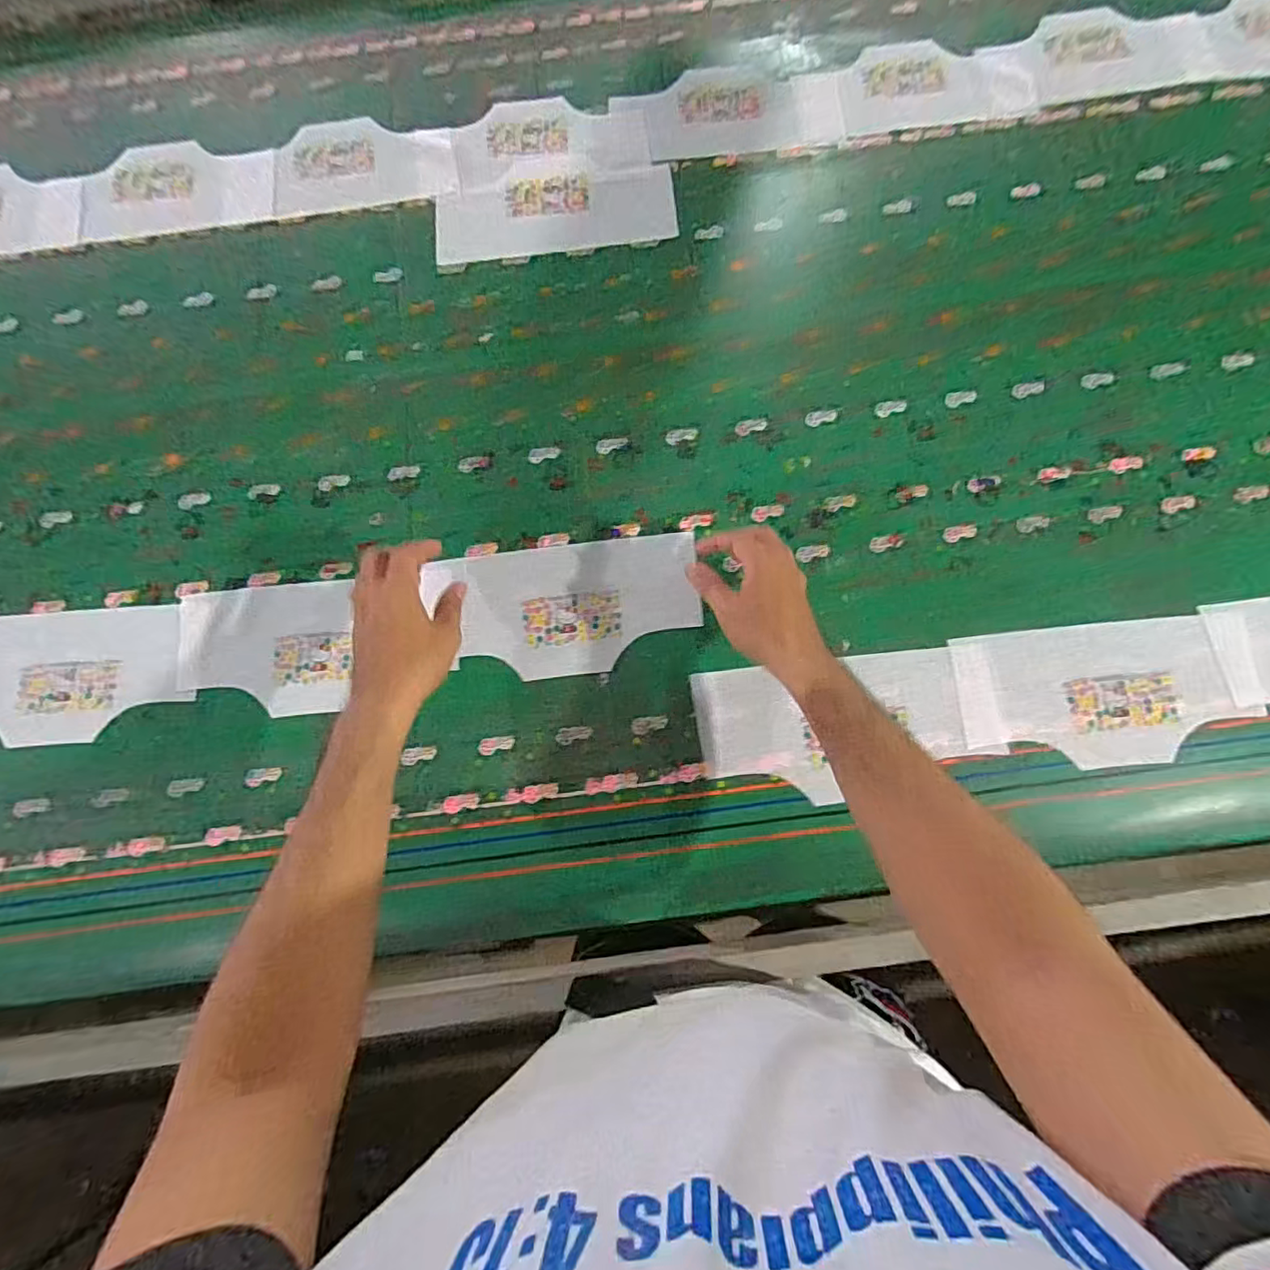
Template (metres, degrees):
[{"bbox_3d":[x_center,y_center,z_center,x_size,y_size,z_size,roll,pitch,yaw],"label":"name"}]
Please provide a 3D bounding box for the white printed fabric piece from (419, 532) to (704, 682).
[{"bbox_3d":[-0.070,-0.027,0.601,0.264,0.010,0.133,-6,79,-1],"label":"white printed fabric piece"}]

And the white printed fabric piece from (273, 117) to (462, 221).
[{"bbox_3d":[-0.332,-0.580,0.724,0.223,0.004,0.126,-6,76,0],"label":"white printed fabric piece"}]

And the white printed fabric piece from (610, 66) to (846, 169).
[{"bbox_3d":[0.112,-0.654,0.733,0.278,0.004,0.144,-5,76,0],"label":"white printed fabric piece"}]

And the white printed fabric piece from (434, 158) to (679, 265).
[{"bbox_3d":[-0.096,-0.515,0.708,0.283,0.004,0.126,-5,76,0],"label":"white printed fabric piece"}]

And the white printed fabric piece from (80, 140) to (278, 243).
[{"bbox_3d":[-0.558,-0.555,0.726,0.232,0.006,0.128,-8,79,-1],"label":"white printed fabric piece"}]

